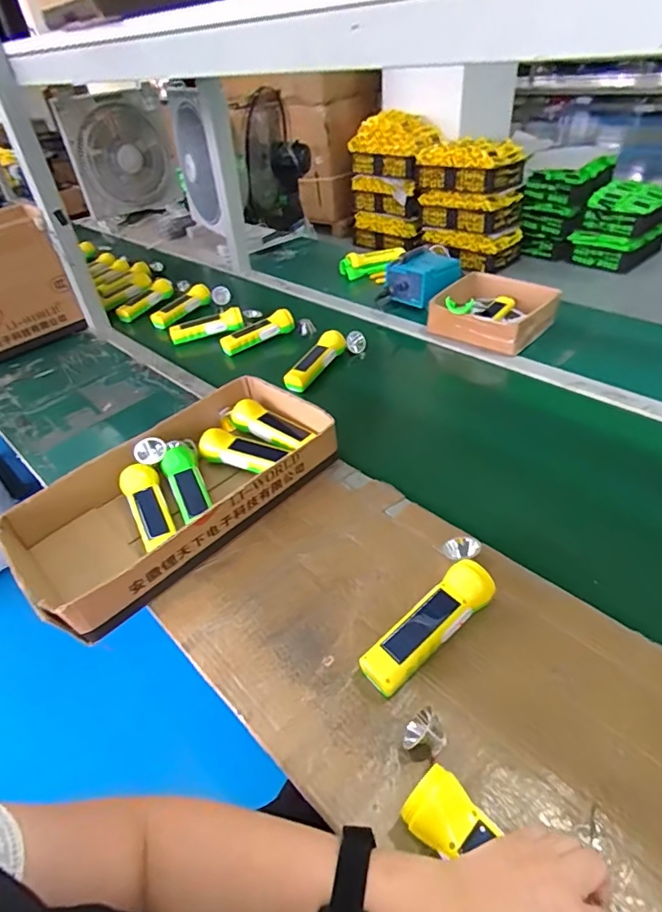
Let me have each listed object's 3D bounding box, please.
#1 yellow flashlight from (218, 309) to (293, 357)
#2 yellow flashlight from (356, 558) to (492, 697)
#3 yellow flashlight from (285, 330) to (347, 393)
[{"bbox_3d":[-0.164,-0.276,1.075,0.179,0.042,0.055,-33,47,-27],"label":"yellow flashlight"},{"bbox_3d":[0.103,0.178,0.518,0.170,0.043,0.051,-30,46,-24],"label":"yellow flashlight"},{"bbox_3d":[-0.032,-0.183,0.958,0.049,0.052,0.170,17,46,25],"label":"yellow flashlight"}]

